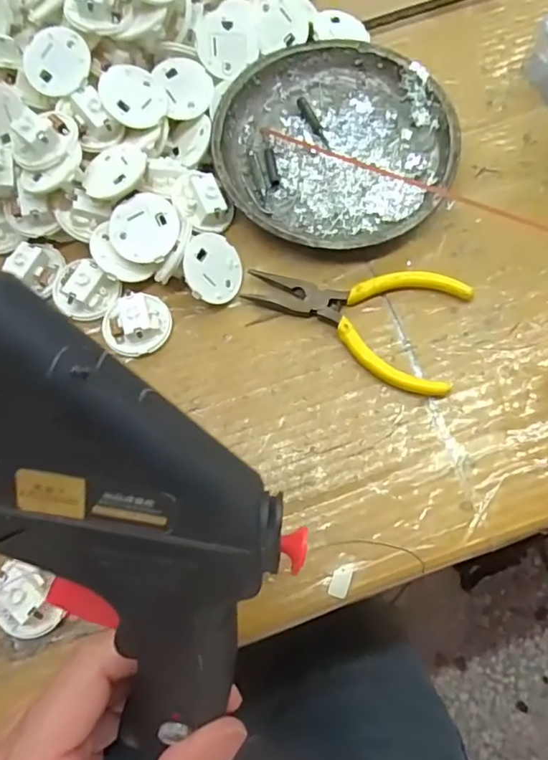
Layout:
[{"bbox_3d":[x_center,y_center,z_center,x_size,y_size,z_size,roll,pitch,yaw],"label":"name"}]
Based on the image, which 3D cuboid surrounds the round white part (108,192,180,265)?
[{"bbox_3d":[-0.073,-0.086,0.311,0.037,0.011,0.037,-1,71,2],"label":"round white part"}]

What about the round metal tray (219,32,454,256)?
[{"bbox_3d":[0.037,-0.143,0.336,0.137,0.020,0.140,-1,71,2],"label":"round metal tray"}]

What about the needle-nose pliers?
[{"bbox_3d":[0.043,-0.037,0.310,0.120,0.008,0.069,15,72,7],"label":"needle-nose pliers"}]

